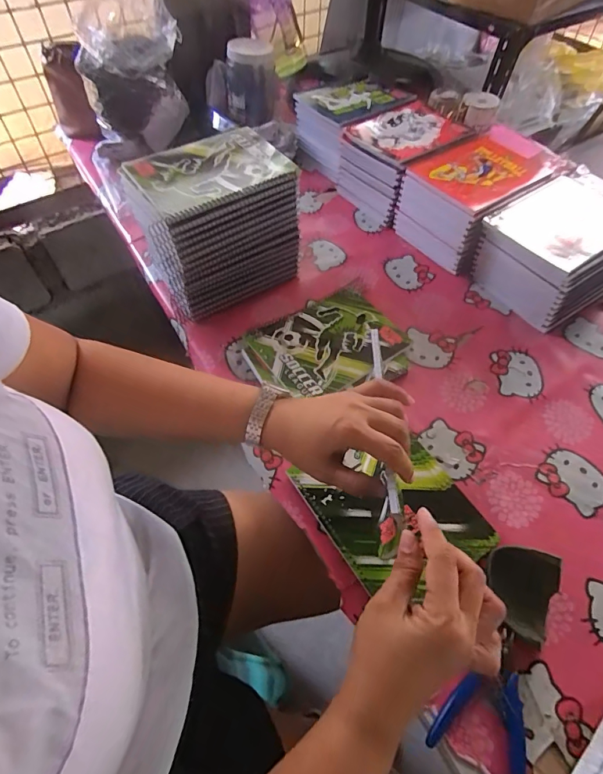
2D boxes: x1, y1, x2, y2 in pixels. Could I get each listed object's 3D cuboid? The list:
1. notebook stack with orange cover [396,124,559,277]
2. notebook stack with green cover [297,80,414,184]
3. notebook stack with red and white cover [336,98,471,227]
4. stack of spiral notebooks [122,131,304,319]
[{"bbox_3d":[0.291,-0.320,0.750,0.200,0.132,0.168,-34,63,-20],"label":"notebook stack with orange cover"},{"bbox_3d":[0.108,-0.546,0.891,0.195,0.110,0.161,-27,61,-17],"label":"notebook stack with green cover"},{"bbox_3d":[0.185,-0.430,0.822,0.203,0.126,0.169,-38,64,-22],"label":"notebook stack with red and white cover"},{"bbox_3d":[-0.133,-0.240,0.646,0.219,0.177,0.155,-33,63,-20],"label":"stack of spiral notebooks"}]

